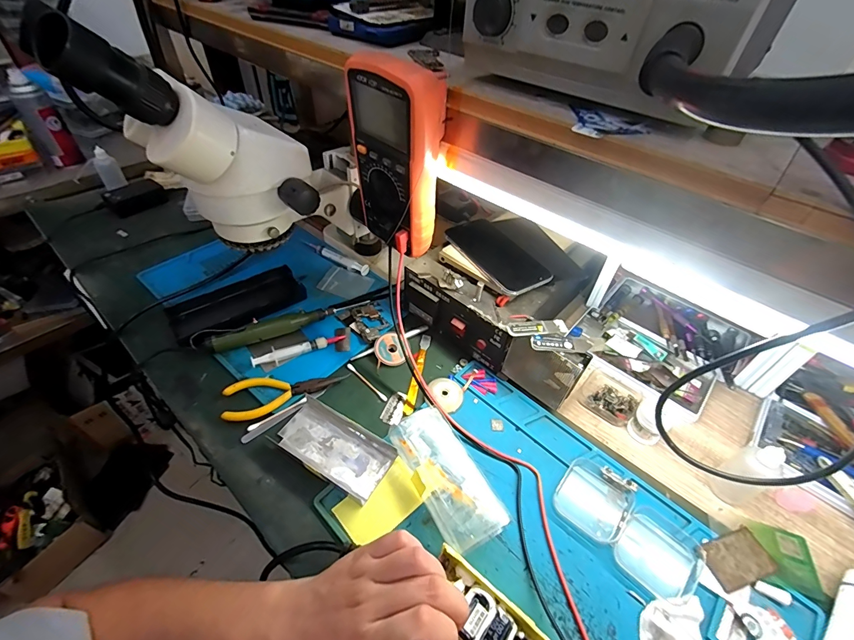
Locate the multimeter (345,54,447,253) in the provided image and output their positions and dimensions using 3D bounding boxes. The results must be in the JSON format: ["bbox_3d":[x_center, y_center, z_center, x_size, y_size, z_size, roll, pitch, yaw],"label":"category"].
[{"bbox_3d":[-0.029,-0.152,0.376,0.088,0.174,0.046,35,54,27],"label":"multimeter"}]

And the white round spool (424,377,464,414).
[{"bbox_3d":[0.022,0.088,0.454,0.042,0.013,0.044,2,46,-2],"label":"white round spool"}]

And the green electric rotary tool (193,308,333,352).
[{"bbox_3d":[-0.203,0.012,0.499,0.162,0.022,0.020,-17,50,-19],"label":"green electric rotary tool"}]

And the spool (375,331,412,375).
[{"bbox_3d":[-0.048,0.038,0.495,0.044,0.009,0.044,6,63,-12],"label":"spool"}]

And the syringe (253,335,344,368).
[{"bbox_3d":[-0.161,0.037,0.485,0.114,0.016,0.014,-16,49,-18],"label":"syringe"}]

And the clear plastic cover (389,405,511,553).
[{"bbox_3d":[0.016,0.152,0.376,0.060,0.031,0.132,-21,51,-22],"label":"clear plastic cover"}]

